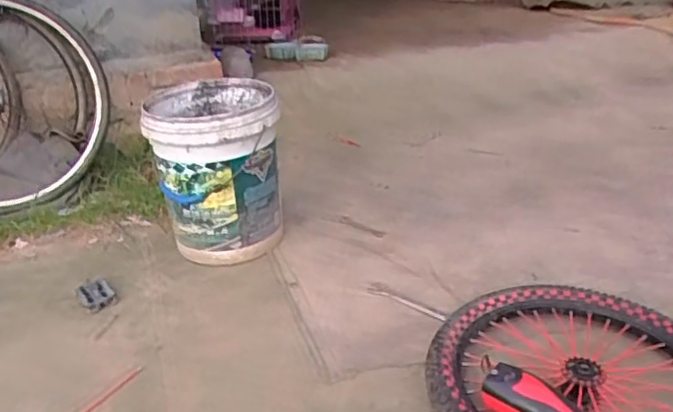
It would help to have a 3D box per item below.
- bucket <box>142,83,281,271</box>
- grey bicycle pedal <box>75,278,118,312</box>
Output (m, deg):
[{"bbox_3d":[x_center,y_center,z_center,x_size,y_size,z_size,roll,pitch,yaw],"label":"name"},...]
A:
[{"bbox_3d":[-0.294,-0.083,1.561,0.293,0.370,0.314,-6,26,-8],"label":"bucket"},{"bbox_3d":[-0.531,0.197,1.391,0.075,0.031,0.101,-18,31,-31],"label":"grey bicycle pedal"}]

